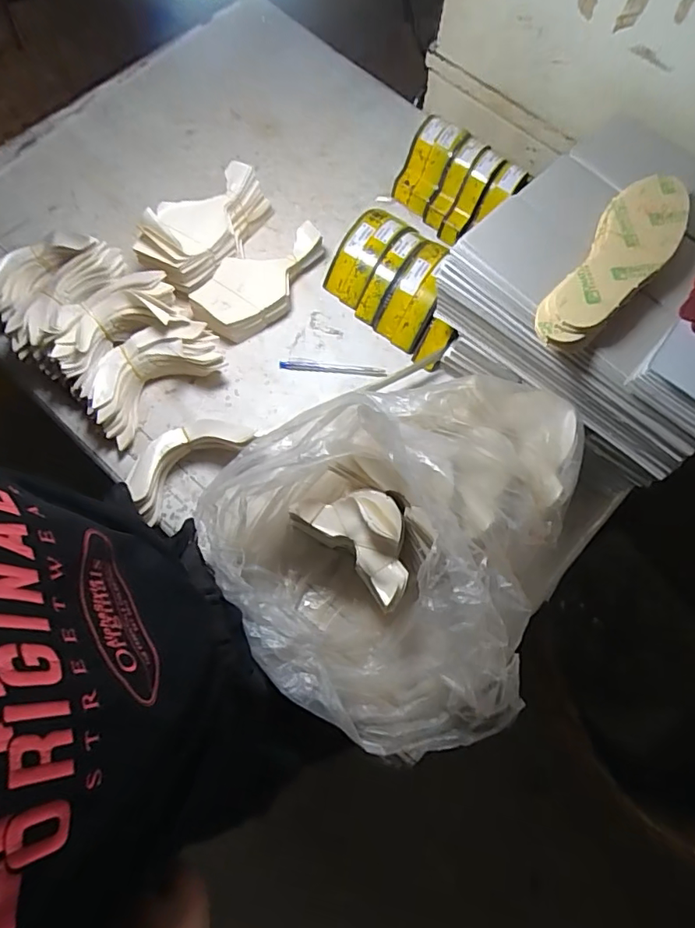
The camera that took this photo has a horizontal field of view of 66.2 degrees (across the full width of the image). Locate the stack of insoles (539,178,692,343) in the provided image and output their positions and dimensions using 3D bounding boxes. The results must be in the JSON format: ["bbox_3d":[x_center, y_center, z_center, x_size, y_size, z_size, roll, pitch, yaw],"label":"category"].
[{"bbox_3d":[0.281,-0.214,0.546,0.075,0.027,0.242,36,75,9],"label":"stack of insoles"}]

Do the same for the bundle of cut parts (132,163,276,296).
[{"bbox_3d":[-0.186,-0.325,0.723,0.079,0.088,0.210,34,59,9],"label":"bundle of cut parts"}]

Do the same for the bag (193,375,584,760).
[{"bbox_3d":[0.065,0.094,0.543,0.397,0.182,0.336,-18,74,-7],"label":"bag"}]

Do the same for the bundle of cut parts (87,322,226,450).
[{"bbox_3d":[-0.249,-0.117,0.678,0.173,0.057,0.100,-36,77,-12],"label":"bundle of cut parts"}]

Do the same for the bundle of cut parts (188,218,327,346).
[{"bbox_3d":[-0.111,-0.245,0.725,0.190,0.058,0.102,-21,74,-8],"label":"bundle of cut parts"}]

